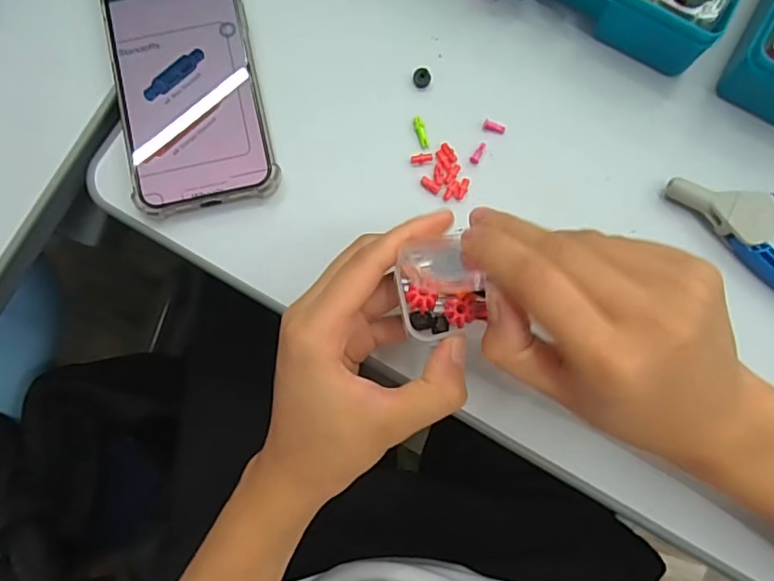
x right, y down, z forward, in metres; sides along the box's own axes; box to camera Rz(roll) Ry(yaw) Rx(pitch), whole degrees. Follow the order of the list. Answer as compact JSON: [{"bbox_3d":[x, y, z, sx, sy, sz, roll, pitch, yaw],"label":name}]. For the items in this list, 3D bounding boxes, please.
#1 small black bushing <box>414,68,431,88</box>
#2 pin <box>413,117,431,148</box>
[{"bbox_3d":[0.021,-0.127,0.325,0.011,0.006,0.010,4,79,1],"label":"small black bushing"},{"bbox_3d":[0.020,-0.093,0.320,0.006,0.004,0.019,-16,80,-3],"label":"pin"}]

